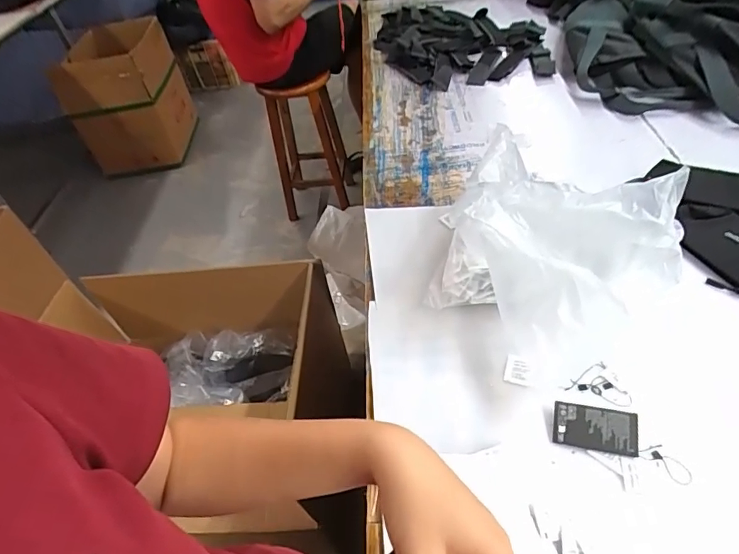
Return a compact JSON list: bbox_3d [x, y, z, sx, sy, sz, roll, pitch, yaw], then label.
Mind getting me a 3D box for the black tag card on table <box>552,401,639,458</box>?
[{"bbox_3d":[0.262,0.176,0.553,0.089,0.006,0.049,5,67,18],"label":"black tag card on table"}]

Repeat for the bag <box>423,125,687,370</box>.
[{"bbox_3d":[0.221,-0.022,0.634,0.297,0.230,0.170,29,55,31],"label":"bag"}]

